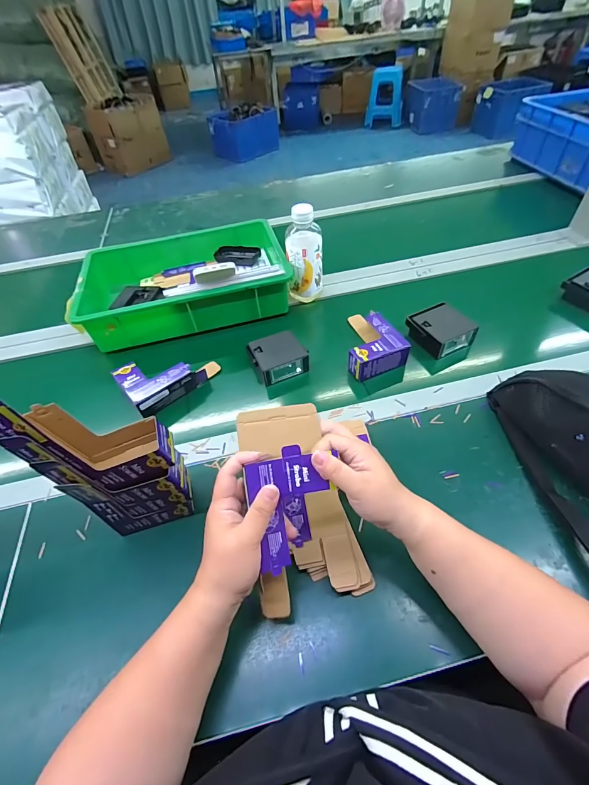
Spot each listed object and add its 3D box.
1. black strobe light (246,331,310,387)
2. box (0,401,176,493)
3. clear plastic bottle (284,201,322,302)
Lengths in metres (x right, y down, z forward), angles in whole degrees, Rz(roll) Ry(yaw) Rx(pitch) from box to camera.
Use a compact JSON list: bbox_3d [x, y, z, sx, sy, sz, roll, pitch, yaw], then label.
[{"bbox_3d":[-0.030,-0.064,0.637,0.091,0.048,0.076,-20,52,-11],"label":"black strobe light"},{"bbox_3d":[-0.194,0.041,0.350,0.111,0.163,0.058,-14,51,-6],"label":"box"},{"bbox_3d":[0.021,-0.268,0.712,0.072,0.188,0.057,-2,51,4],"label":"clear plastic bottle"}]

